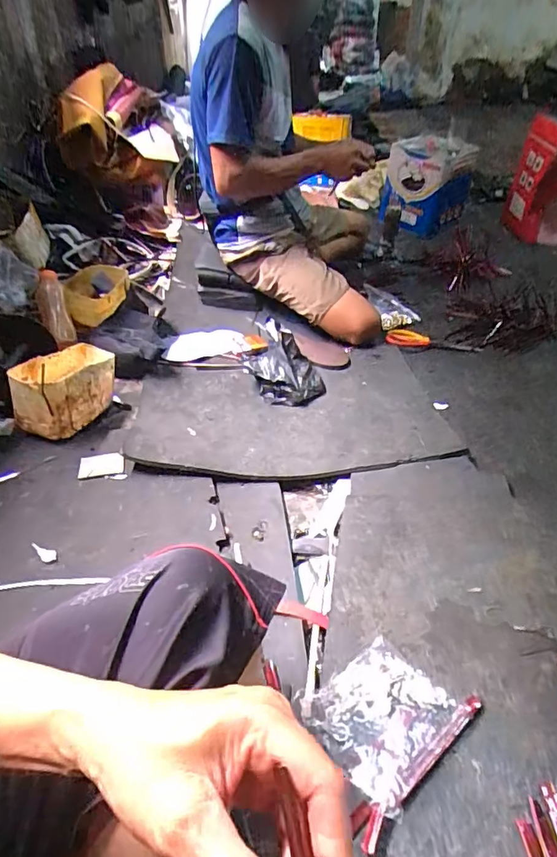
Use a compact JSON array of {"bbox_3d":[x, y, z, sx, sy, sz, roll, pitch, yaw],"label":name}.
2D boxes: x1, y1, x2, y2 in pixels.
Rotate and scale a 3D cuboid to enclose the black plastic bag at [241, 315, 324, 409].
[{"bbox_3d":[0.005,-0.153,1.123,0.161,0.071,0.243,-18,44,-19],"label":"black plastic bag"}]

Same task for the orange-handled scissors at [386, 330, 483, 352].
[{"bbox_3d":[0.399,-0.228,1.278,0.237,0.024,0.073,4,42,6],"label":"orange-handled scissors"}]

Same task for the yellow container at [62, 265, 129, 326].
[{"bbox_3d":[-0.457,-0.341,1.245,0.154,0.085,0.208,-11,42,-11],"label":"yellow container"}]

